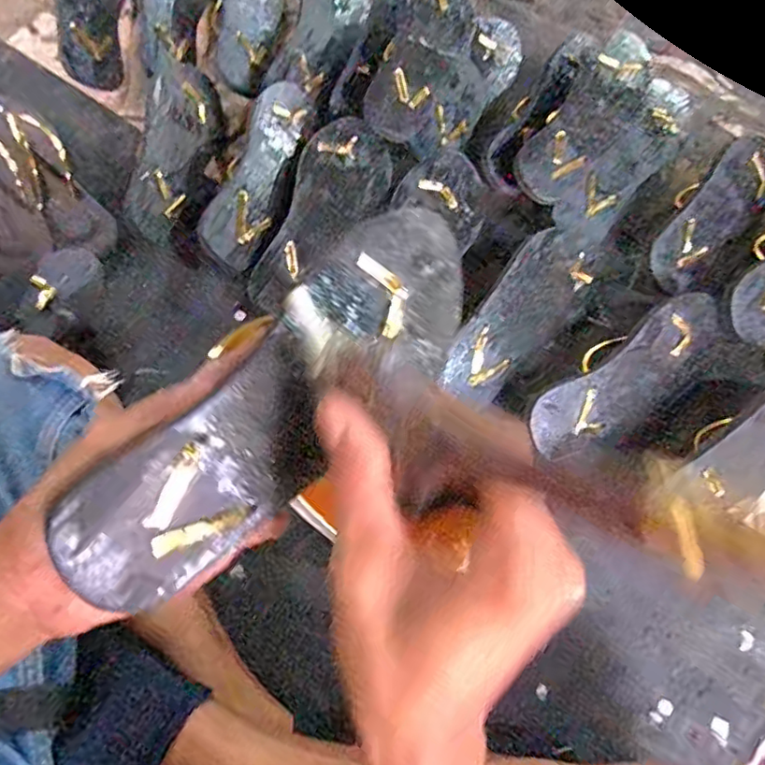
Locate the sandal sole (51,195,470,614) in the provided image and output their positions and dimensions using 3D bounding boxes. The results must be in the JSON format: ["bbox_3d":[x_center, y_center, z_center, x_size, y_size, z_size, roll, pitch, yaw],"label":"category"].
[{"bbox_3d":[-0.041,0.004,0.288,0.238,0.084,0.014,-42,31,-21],"label":"sandal sole"}]

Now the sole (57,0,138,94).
[{"bbox_3d":[-0.380,-0.494,0.784,0.095,0.032,0.244,-2,75,-30],"label":"sole"}]

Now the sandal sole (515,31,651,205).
[{"bbox_3d":[0.236,-0.299,0.689,0.075,0.020,0.225,39,81,-8],"label":"sandal sole"}]

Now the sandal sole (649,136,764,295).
[{"bbox_3d":[0.380,-0.191,0.678,0.078,0.019,0.228,45,77,-11],"label":"sandal sole"}]

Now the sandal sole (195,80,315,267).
[{"bbox_3d":[-0.137,-0.248,0.680,0.067,0.029,0.259,16,70,3],"label":"sandal sole"}]

